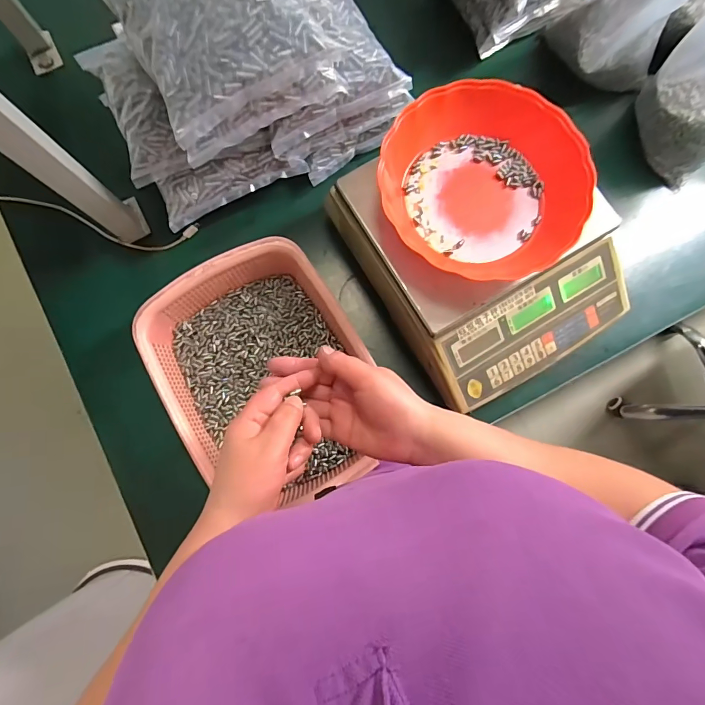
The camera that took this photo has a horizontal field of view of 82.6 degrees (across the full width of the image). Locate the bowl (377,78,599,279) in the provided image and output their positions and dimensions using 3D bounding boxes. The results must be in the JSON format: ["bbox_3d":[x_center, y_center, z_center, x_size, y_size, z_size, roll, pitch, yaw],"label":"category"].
[{"bbox_3d":[0.138,-0.177,0.420,0.187,0.050,0.204,0,82,-1],"label":"bowl"}]

